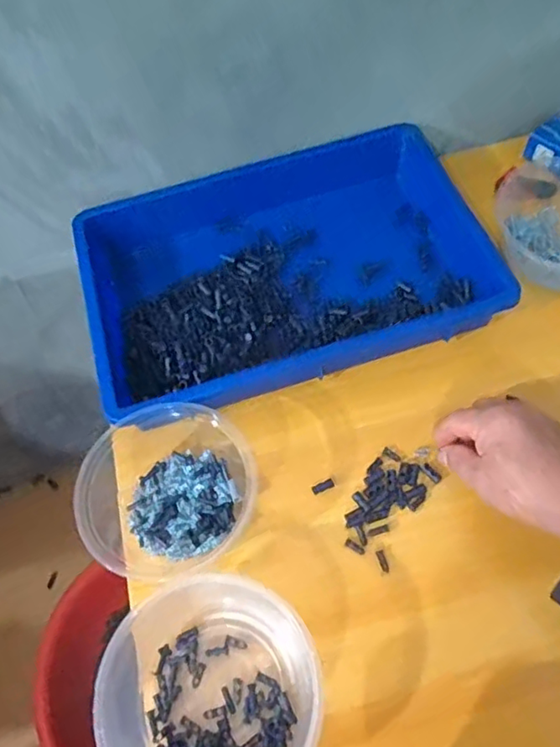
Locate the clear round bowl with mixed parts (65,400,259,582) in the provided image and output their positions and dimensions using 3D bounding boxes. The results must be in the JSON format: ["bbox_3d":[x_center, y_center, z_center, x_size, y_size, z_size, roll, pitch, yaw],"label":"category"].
[{"bbox_3d":[-0.085,0.089,0.467,0.131,0.056,0.132,-1,60,2],"label":"clear round bowl with mixed parts"}]

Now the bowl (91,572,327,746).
[{"bbox_3d":[-0.048,0.216,0.399,0.138,0.047,0.140,-1,60,2],"label":"bowl"}]

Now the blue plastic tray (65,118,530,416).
[{"bbox_3d":[-0.005,-0.109,0.562,0.358,0.065,0.262,-16,60,-7],"label":"blue plastic tray"}]

